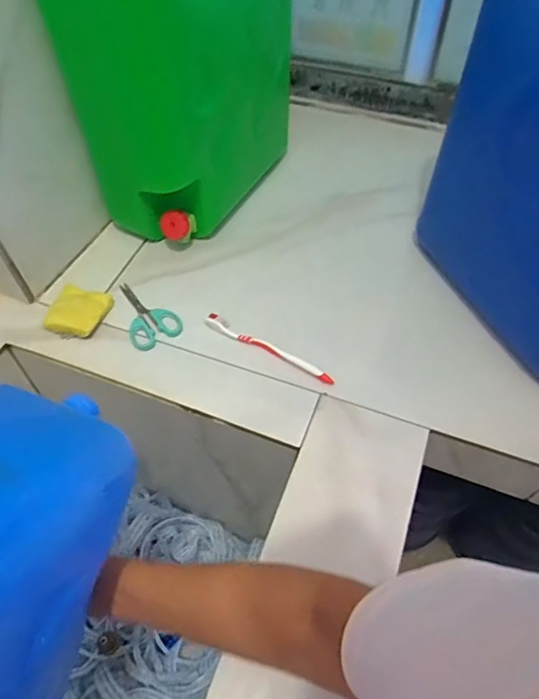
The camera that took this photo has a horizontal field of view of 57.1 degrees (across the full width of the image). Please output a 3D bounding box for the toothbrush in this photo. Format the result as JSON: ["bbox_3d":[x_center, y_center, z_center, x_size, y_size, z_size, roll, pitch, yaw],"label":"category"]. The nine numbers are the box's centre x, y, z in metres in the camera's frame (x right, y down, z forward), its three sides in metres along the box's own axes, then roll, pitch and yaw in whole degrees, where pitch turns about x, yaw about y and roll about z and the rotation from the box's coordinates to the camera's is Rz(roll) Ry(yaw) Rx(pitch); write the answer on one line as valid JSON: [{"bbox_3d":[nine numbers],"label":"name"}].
[{"bbox_3d":[-0.005,-0.001,0.613,0.182,0.012,0.019,29,60,20],"label":"toothbrush"}]

